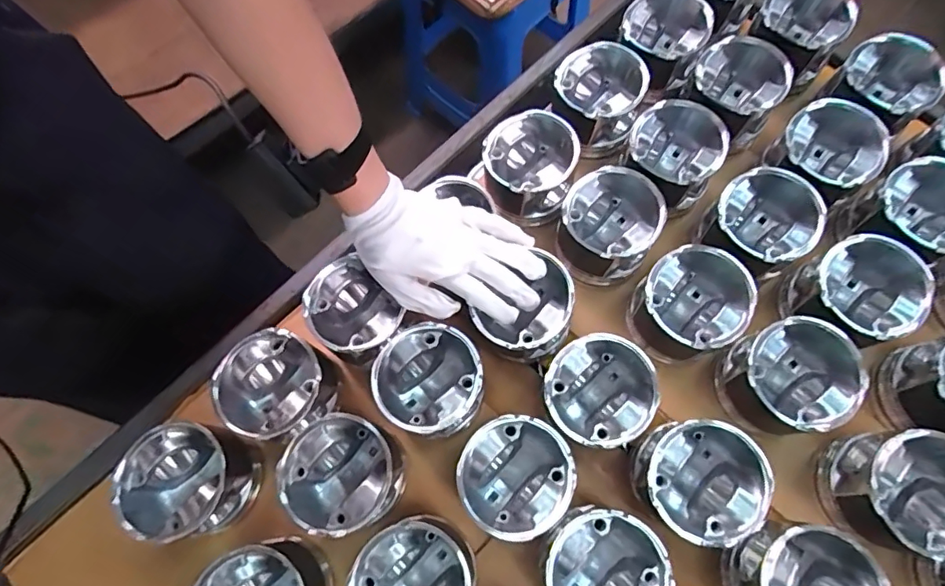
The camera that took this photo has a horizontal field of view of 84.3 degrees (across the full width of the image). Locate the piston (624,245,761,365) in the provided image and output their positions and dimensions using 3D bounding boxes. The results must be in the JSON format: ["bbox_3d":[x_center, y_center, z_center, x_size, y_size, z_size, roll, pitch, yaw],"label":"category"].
[{"bbox_3d":[0.201,0.016,0.496,0.091,0.096,0.097,0,71,1],"label":"piston"}]

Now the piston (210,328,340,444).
[{"bbox_3d":[-0.177,0.092,0.489,0.093,0.073,0.092,0,71,1],"label":"piston"}]

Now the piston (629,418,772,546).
[{"bbox_3d":[0.188,0.161,0.443,0.090,0.080,0.090,-1,66,2],"label":"piston"}]

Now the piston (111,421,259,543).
[{"bbox_3d":[-0.249,0.170,0.467,0.085,0.091,0.092,0,71,1],"label":"piston"}]

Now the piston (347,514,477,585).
[{"bbox_3d":[-0.046,0.242,0.437,0.096,0.087,0.089,0,71,1],"label":"piston"}]

